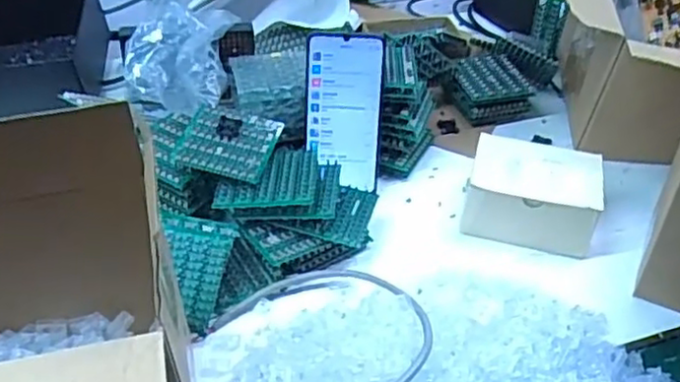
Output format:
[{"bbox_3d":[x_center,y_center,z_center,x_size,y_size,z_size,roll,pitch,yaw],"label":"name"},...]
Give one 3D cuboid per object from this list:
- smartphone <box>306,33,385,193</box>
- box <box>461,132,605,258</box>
[{"bbox_3d":[0.005,-0.078,0.683,0.075,0.151,0.015,2,19,3],"label":"smartphone"},{"bbox_3d":[0.186,0.001,0.668,0.117,0.060,0.089,11,42,9],"label":"box"}]

